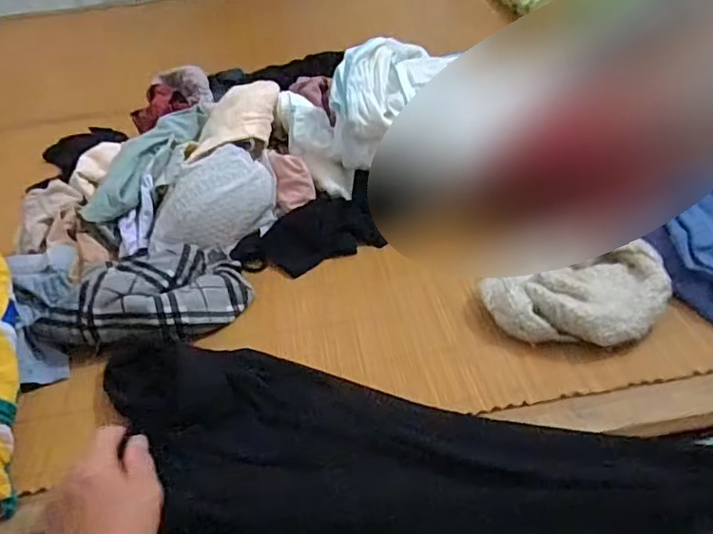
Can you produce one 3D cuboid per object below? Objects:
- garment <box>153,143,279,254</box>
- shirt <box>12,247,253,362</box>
[{"bbox_3d":[-0.177,-0.078,0.690,0.071,0.087,0.162,23,48,30],"label":"garment"},{"bbox_3d":[-0.245,0.031,0.622,0.235,0.075,0.119,-9,40,-4],"label":"shirt"}]

